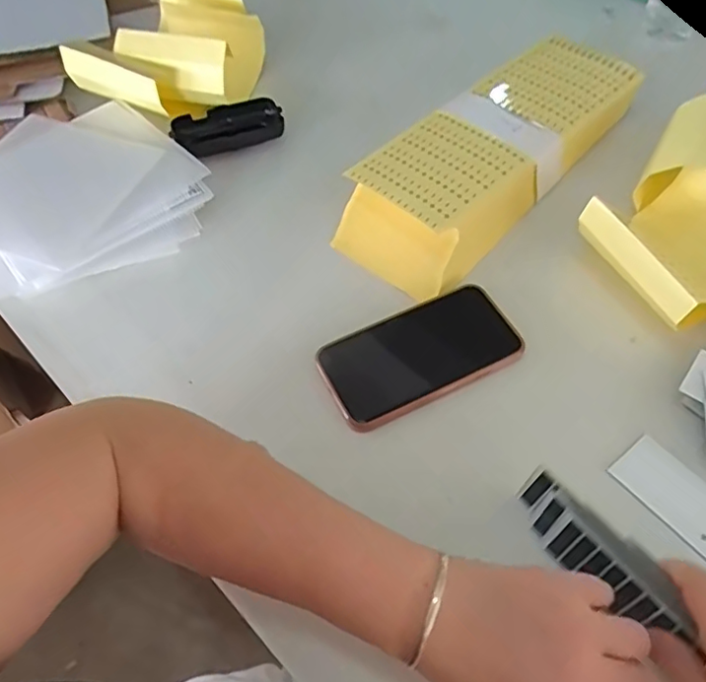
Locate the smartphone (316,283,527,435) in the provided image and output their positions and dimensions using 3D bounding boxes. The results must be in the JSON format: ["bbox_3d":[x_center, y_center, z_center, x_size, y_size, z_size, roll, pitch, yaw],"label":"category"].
[{"bbox_3d":[0.054,0.009,0.463,0.153,0.011,0.083,-26,59,-15],"label":"smartphone"}]

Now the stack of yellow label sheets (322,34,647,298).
[{"bbox_3d":[0.134,-0.177,0.564,0.123,0.061,0.341,39,65,24],"label":"stack of yellow label sheets"}]

